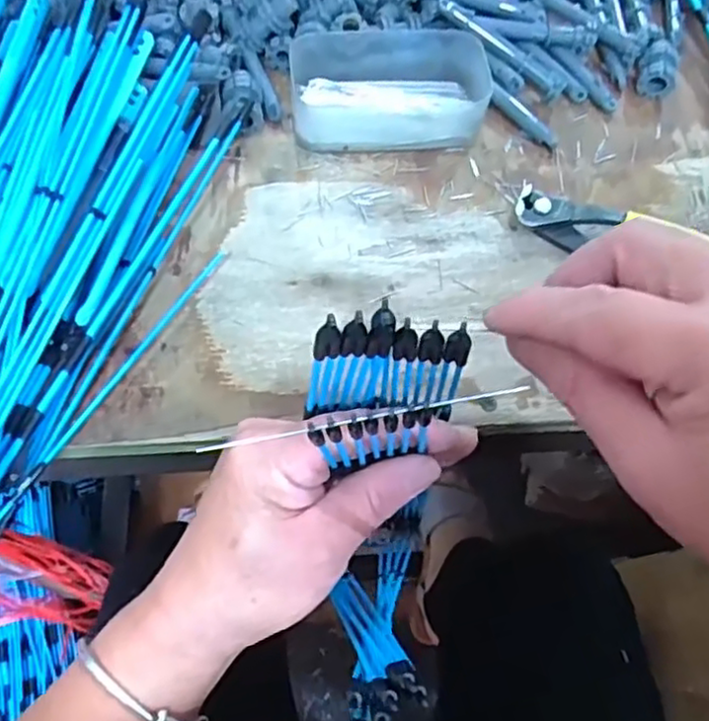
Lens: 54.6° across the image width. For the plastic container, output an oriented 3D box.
[{"bbox_3d":[0.024,-0.169,0.427,0.123,0.028,0.076,-6,64,-6],"label":"plastic container"}]

